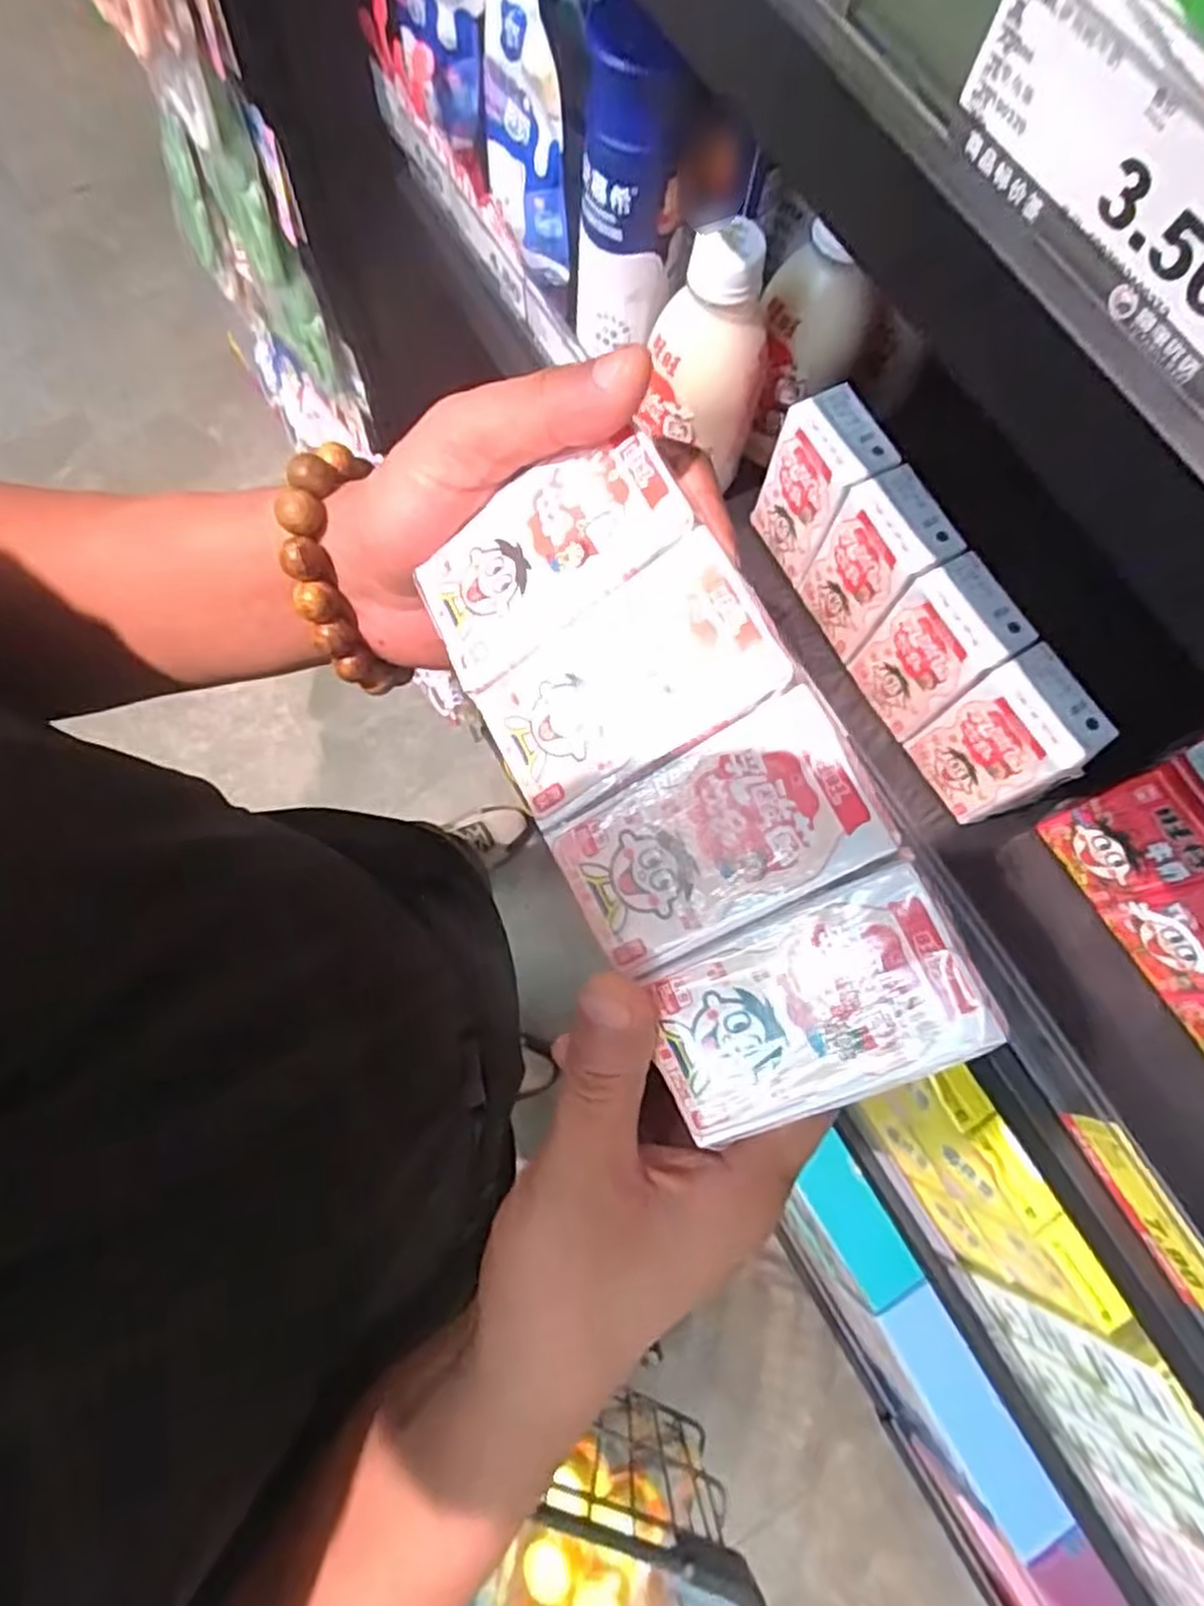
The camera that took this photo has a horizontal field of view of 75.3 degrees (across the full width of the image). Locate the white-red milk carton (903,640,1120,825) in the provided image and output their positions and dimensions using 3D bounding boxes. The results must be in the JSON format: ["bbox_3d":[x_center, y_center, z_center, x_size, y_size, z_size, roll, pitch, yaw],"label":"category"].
[{"bbox_3d":[0.184,-0.027,0.356,0.035,0.081,0.052,-28,77,-9],"label":"white-red milk carton"}]

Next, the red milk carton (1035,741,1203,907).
[{"bbox_3d":[0.243,0.012,0.349,0.030,0.082,0.048,-28,77,-9],"label":"red milk carton"}]

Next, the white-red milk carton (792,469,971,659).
[{"bbox_3d":[0.130,-0.114,0.378,0.033,0.079,0.050,-30,77,-10],"label":"white-red milk carton"}]

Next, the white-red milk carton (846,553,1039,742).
[{"bbox_3d":[0.156,-0.071,0.369,0.032,0.080,0.049,-29,77,-10],"label":"white-red milk carton"}]

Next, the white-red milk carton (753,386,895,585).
[{"bbox_3d":[0.109,-0.156,0.389,0.035,0.080,0.050,-21,76,-8],"label":"white-red milk carton"}]

